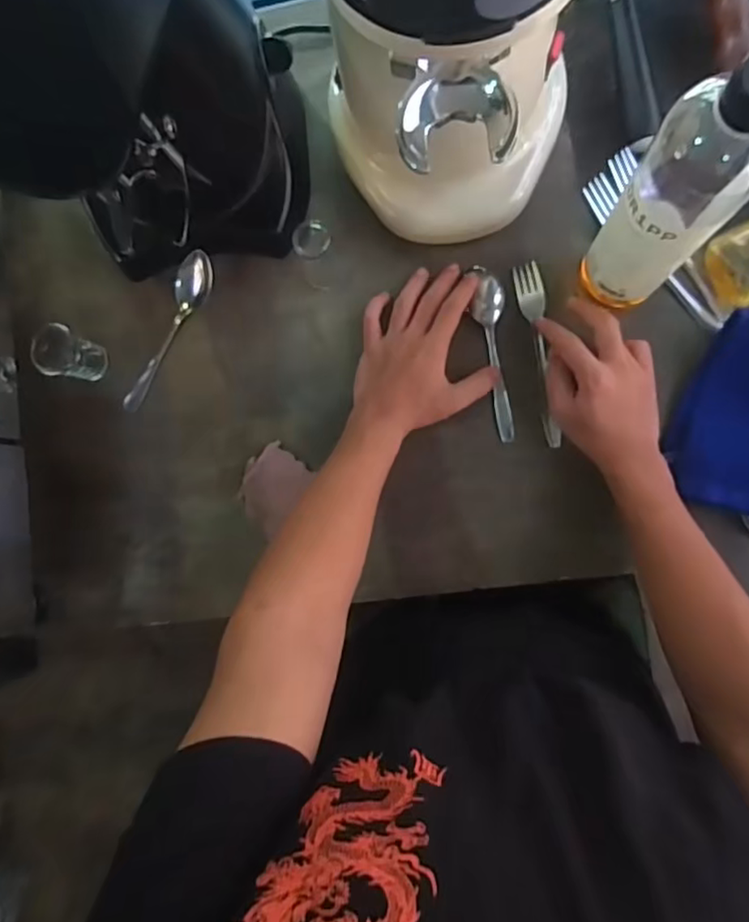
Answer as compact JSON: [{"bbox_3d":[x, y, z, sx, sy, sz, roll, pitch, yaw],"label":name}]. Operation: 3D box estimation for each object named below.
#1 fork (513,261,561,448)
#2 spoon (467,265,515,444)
[{"bbox_3d":[0.149,-0.097,0.541,0.023,0.022,0.170,-7,91,8],"label":"fork"},{"bbox_3d":[0.111,-0.102,0.555,0.029,0.018,0.169,-6,86,8],"label":"spoon"}]

